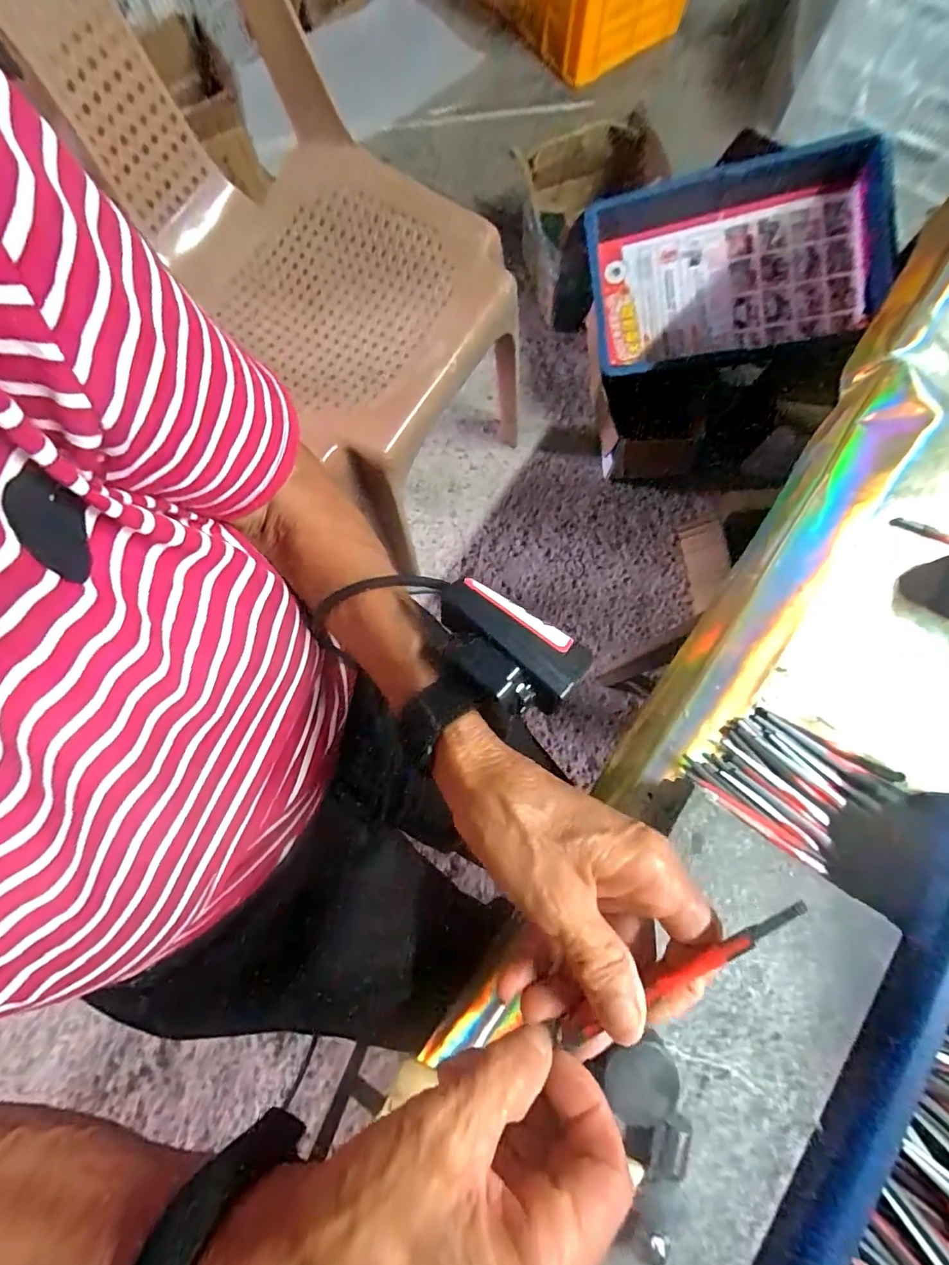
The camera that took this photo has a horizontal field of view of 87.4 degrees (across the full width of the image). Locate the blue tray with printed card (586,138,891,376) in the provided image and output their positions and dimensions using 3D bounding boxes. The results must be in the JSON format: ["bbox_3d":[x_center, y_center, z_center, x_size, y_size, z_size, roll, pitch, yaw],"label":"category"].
[{"bbox_3d":[0.407,-0.568,0.779,0.429,0.101,0.263,-6,97,15],"label":"blue tray with printed card"}]

